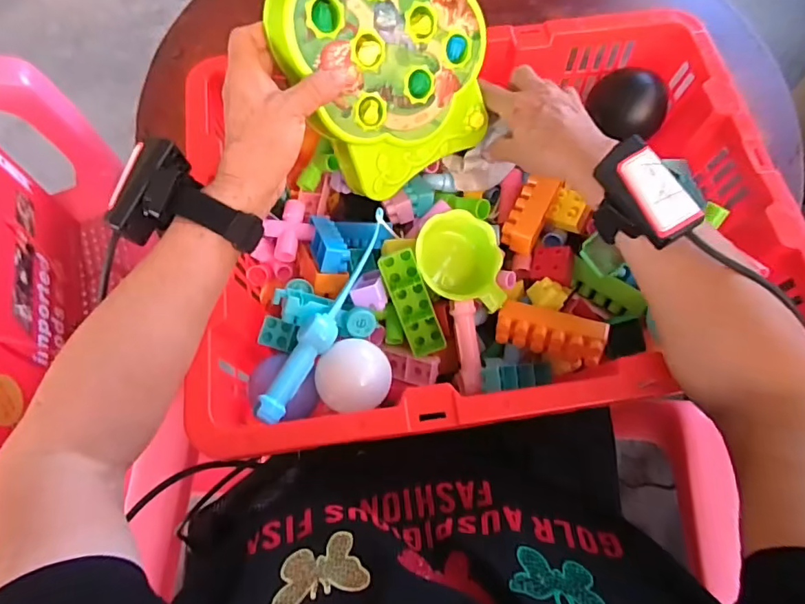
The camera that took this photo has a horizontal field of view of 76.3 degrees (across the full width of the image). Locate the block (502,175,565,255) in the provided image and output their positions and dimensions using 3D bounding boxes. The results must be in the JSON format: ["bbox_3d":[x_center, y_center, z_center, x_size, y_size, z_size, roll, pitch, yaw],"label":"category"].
[{"bbox_3d":[0.114,-0.077,0.463,0.031,0.030,0.066,26,70,9],"label":"block"}]

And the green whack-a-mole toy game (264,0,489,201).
[{"bbox_3d":[-0.010,-0.193,0.404,0.155,0.192,0.031,-31,38,-14],"label":"green whack-a-mole toy game"}]

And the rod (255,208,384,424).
[{"bbox_3d":[-0.060,0.006,0.400,0.030,0.021,0.186,19,69,6],"label":"rod"}]

